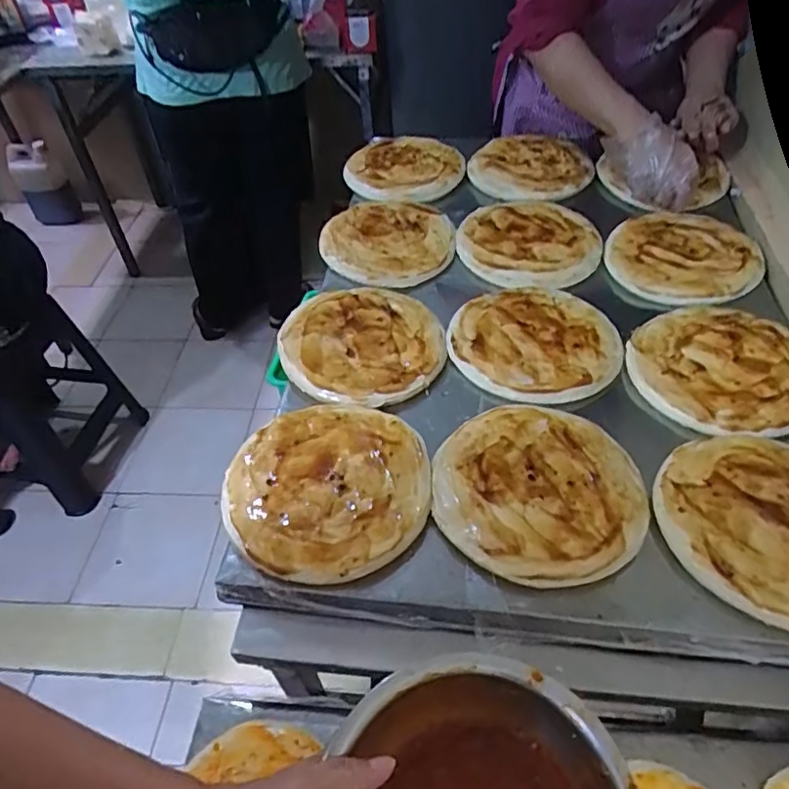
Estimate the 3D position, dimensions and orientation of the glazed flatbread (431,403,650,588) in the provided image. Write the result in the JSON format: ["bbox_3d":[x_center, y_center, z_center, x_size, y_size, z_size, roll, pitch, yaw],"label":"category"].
[{"bbox_3d":[0.136,0.088,0.566,0.191,0.021,0.192,-1,50,1],"label":"glazed flatbread"}]

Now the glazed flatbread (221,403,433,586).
[{"bbox_3d":[-0.065,0.086,0.583,0.193,0.019,0.199,0,50,3],"label":"glazed flatbread"}]

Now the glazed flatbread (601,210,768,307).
[{"bbox_3d":[0.397,-0.190,0.814,0.189,0.019,0.194,-1,50,1],"label":"glazed flatbread"}]

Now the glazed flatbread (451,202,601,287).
[{"bbox_3d":[0.193,-0.220,0.850,0.197,0.019,0.182,-1,50,1],"label":"glazed flatbread"}]

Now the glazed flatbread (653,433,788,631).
[{"bbox_3d":[0.344,0.111,0.529,0.193,0.017,0.194,-1,50,1],"label":"glazed flatbread"}]

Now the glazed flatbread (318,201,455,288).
[{"bbox_3d":[-0.010,-0.226,0.862,0.190,0.028,0.182,-4,50,-1],"label":"glazed flatbread"}]

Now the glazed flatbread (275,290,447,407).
[{"bbox_3d":[-0.040,-0.065,0.726,0.192,0.017,0.195,-1,50,1],"label":"glazed flatbread"}]

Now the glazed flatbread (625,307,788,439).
[{"bbox_3d":[0.369,-0.035,0.667,0.195,0.020,0.192,-1,50,1],"label":"glazed flatbread"}]

